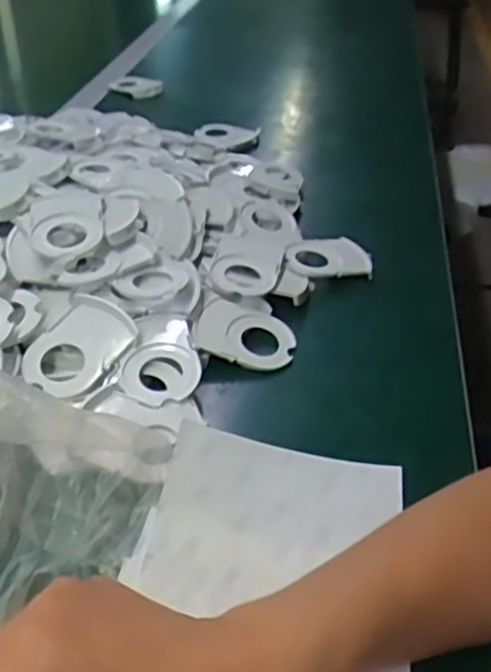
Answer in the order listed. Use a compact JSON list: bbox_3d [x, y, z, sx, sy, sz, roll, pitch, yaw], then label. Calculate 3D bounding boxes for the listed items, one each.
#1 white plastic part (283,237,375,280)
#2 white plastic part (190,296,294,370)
[{"bbox_3d":[0.074,-0.071,0.607,0.077,0.006,0.052,-1,53,-12],"label":"white plastic part"},{"bbox_3d":[-0.001,-0.003,0.512,0.074,0.008,0.058,18,47,-4],"label":"white plastic part"}]

